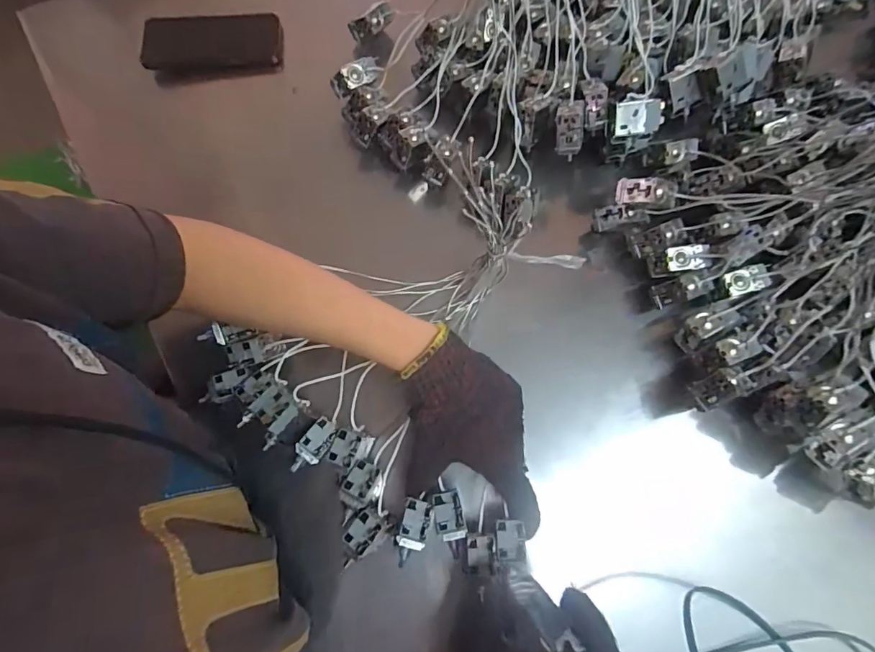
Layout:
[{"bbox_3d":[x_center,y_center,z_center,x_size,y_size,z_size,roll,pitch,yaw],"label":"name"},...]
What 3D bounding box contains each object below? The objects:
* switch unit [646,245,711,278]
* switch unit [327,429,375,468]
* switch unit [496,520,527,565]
[{"bbox_3d":[0.241,-0.063,0.465,0.047,0.037,0.023,-1,72,1],"label":"switch unit"},{"bbox_3d":[-0.076,0.110,0.413,0.027,0.039,0.029,13,73,6],"label":"switch unit"},{"bbox_3d":[0.059,0.174,0.375,0.023,0.011,0.031,1,72,2],"label":"switch unit"}]

